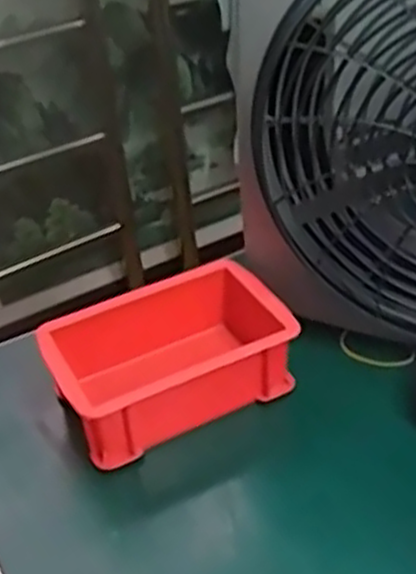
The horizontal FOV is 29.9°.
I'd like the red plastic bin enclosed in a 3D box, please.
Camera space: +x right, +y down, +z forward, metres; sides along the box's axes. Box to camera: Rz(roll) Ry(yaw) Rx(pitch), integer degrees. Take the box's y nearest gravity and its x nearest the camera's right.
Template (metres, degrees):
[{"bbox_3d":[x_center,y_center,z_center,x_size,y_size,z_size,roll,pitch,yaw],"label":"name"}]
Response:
[{"bbox_3d":[-0.020,0.046,0.511,0.155,0.060,0.097,-21,39,-19],"label":"red plastic bin"}]

